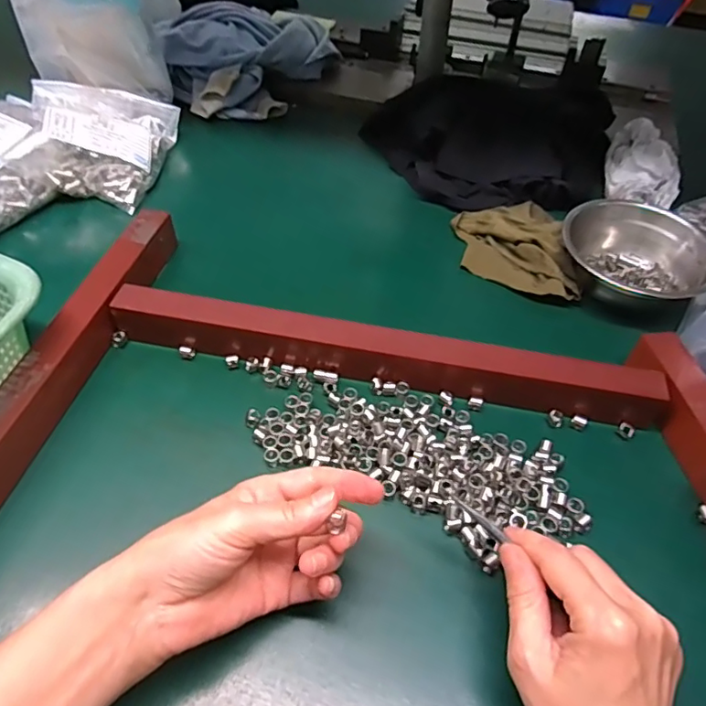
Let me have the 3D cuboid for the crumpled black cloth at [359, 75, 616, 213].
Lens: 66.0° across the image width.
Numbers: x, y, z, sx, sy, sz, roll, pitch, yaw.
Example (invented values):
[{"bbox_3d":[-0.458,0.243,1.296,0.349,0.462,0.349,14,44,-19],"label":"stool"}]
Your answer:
[{"bbox_3d":[0.145,-0.228,0.580,0.253,0.076,0.170,6,51,3],"label":"crumpled black cloth"}]

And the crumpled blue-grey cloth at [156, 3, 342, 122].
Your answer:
[{"bbox_3d":[-0.132,-0.384,0.699,0.220,0.069,0.193,-5,51,-7],"label":"crumpled blue-grey cloth"}]

